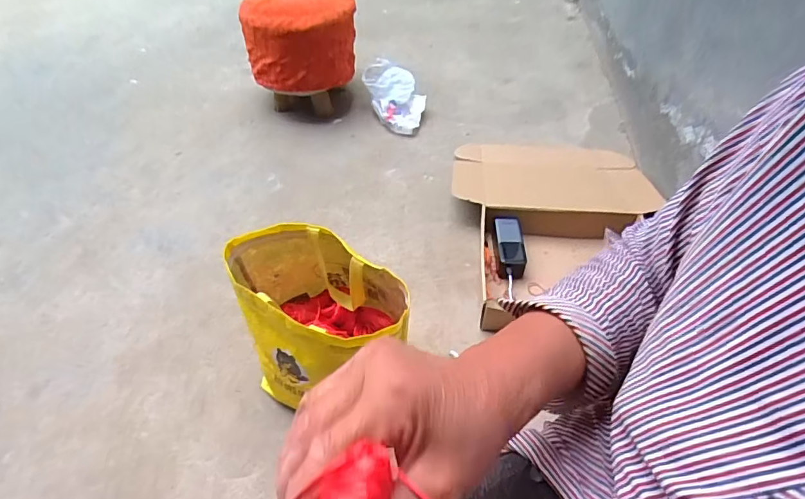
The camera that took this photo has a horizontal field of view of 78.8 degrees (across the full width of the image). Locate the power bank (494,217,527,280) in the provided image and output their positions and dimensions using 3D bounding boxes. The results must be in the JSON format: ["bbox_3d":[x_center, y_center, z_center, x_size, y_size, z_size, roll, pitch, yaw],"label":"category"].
[{"bbox_3d":[0.223,-0.002,1.019,0.057,0.046,0.140,1,61,2],"label":"power bank"}]

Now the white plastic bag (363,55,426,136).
[{"bbox_3d":[-0.016,-0.424,1.376,0.129,0.130,0.200,-31,54,-24],"label":"white plastic bag"}]

